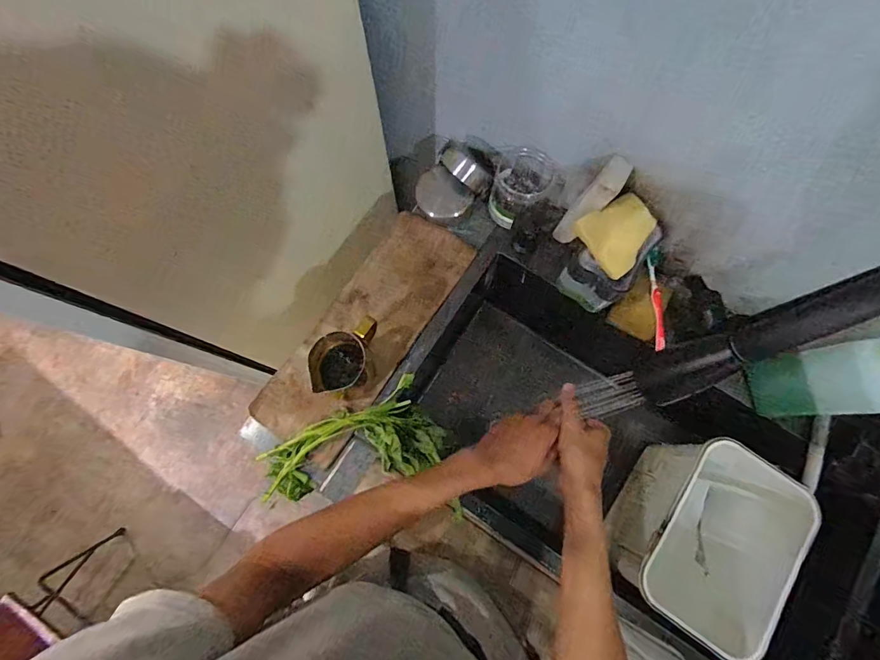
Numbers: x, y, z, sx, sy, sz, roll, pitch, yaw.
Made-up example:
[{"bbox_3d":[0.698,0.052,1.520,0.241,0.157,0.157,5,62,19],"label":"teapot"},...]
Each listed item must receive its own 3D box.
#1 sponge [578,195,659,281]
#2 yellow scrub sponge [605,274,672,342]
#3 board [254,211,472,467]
[{"bbox_3d":[0.252,-0.134,0.583,0.092,0.013,0.093,-34,81,12],"label":"sponge"},{"bbox_3d":[0.317,-0.035,0.658,0.066,0.031,0.092,32,77,6],"label":"yellow scrub sponge"},{"bbox_3d":[-0.110,-0.004,0.655,0.144,0.024,0.411,33,77,6],"label":"board"}]

